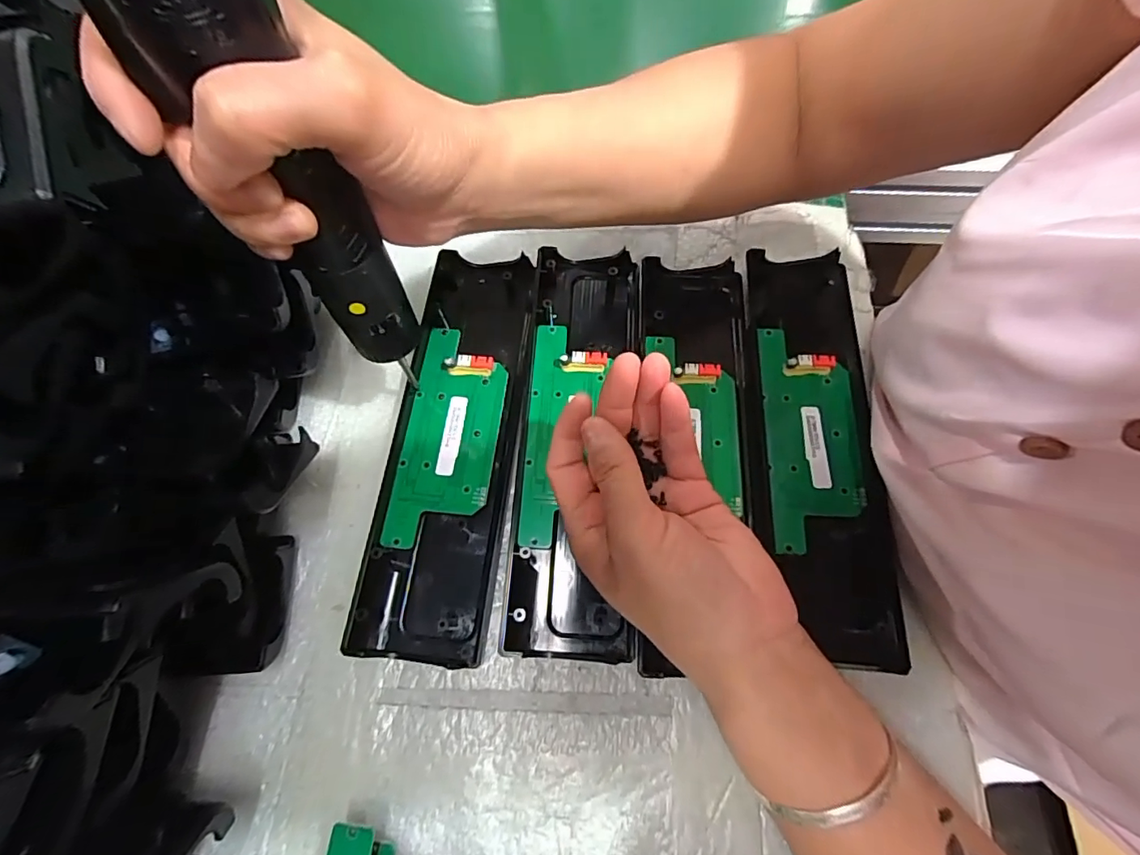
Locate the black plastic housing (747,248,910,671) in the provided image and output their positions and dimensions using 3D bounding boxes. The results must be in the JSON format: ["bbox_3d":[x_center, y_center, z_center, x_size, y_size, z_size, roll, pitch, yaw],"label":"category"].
[{"bbox_3d":[0.145,0.004,0.298,0.075,0.018,0.241,5,69,2],"label":"black plastic housing"}]

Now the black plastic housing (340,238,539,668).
[{"bbox_3d":[-0.070,0.002,0.304,0.070,0.019,0.249,6,69,3],"label":"black plastic housing"}]

